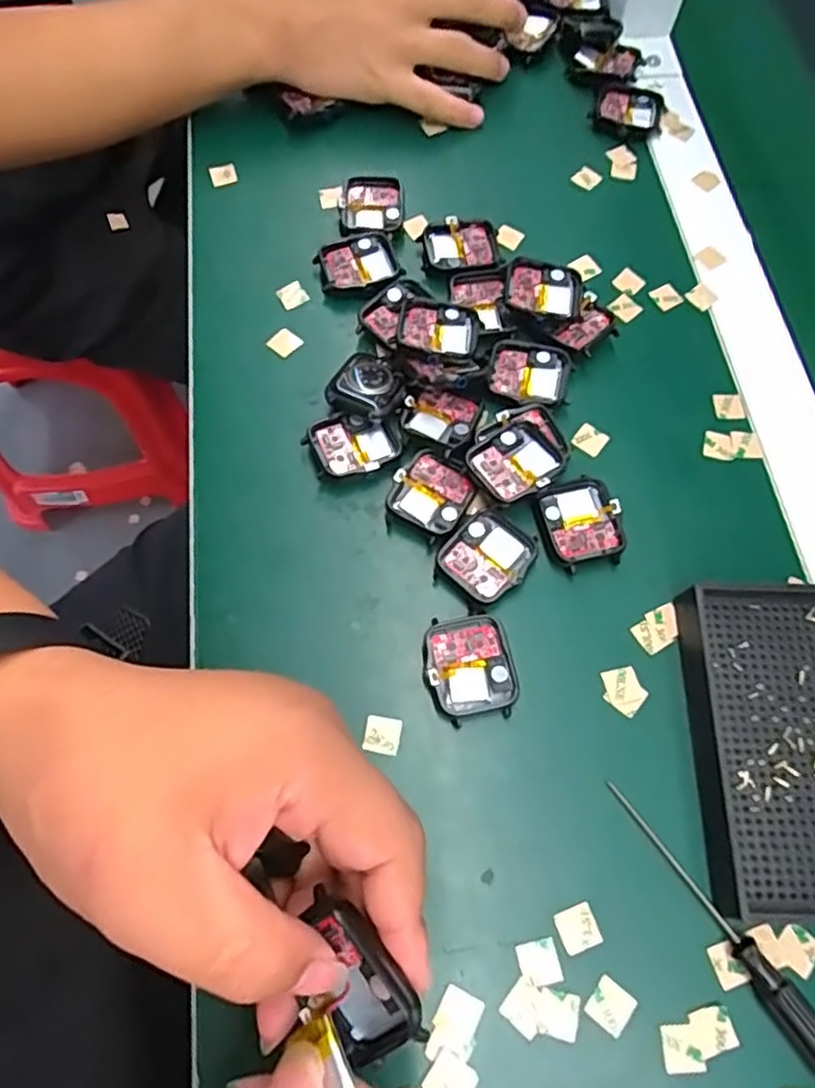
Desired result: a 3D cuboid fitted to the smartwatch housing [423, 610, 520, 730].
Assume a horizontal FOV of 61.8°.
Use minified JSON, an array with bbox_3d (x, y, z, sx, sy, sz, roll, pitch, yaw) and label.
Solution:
[{"bbox_3d":[0.028,0.056,0.309,0.039,0.010,0.046,-10,68,-6],"label":"smartwatch housing"}]

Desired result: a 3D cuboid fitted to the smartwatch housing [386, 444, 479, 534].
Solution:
[{"bbox_3d":[0.013,-0.026,0.338,0.036,0.006,0.039,35,71,12],"label":"smartwatch housing"}]

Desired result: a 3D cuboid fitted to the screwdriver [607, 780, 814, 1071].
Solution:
[{"bbox_3d":[0.126,0.152,0.269,0.012,0.013,0.129,-33,72,-14],"label":"screwdriver"}]

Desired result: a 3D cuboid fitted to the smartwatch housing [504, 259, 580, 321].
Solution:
[{"bbox_3d":[0.076,-0.141,0.381,0.043,0.014,0.034,3,68,-1],"label":"smartwatch housing"}]

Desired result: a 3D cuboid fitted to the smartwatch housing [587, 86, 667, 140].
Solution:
[{"bbox_3d":[0.146,-0.286,0.452,0.046,0.009,0.040,13,68,3],"label":"smartwatch housing"}]

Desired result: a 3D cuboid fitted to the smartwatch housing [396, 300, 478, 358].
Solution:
[{"bbox_3d":[0.016,-0.114,0.369,0.043,0.014,0.037,10,68,2],"label":"smartwatch housing"}]

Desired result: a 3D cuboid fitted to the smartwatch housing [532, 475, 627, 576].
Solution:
[{"bbox_3d":[0.085,-0.010,0.337,0.040,0.012,0.043,-15,69,-8],"label":"smartwatch housing"}]

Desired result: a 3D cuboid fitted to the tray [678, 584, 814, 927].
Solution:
[{"bbox_3d":[0.177,0.087,0.294,0.095,0.023,0.135,1,68,-1],"label":"tray"}]

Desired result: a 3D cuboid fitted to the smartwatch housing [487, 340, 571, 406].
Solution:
[{"bbox_3d":[0.066,-0.093,0.369,0.043,0.006,0.038,8,68,1],"label":"smartwatch housing"}]

